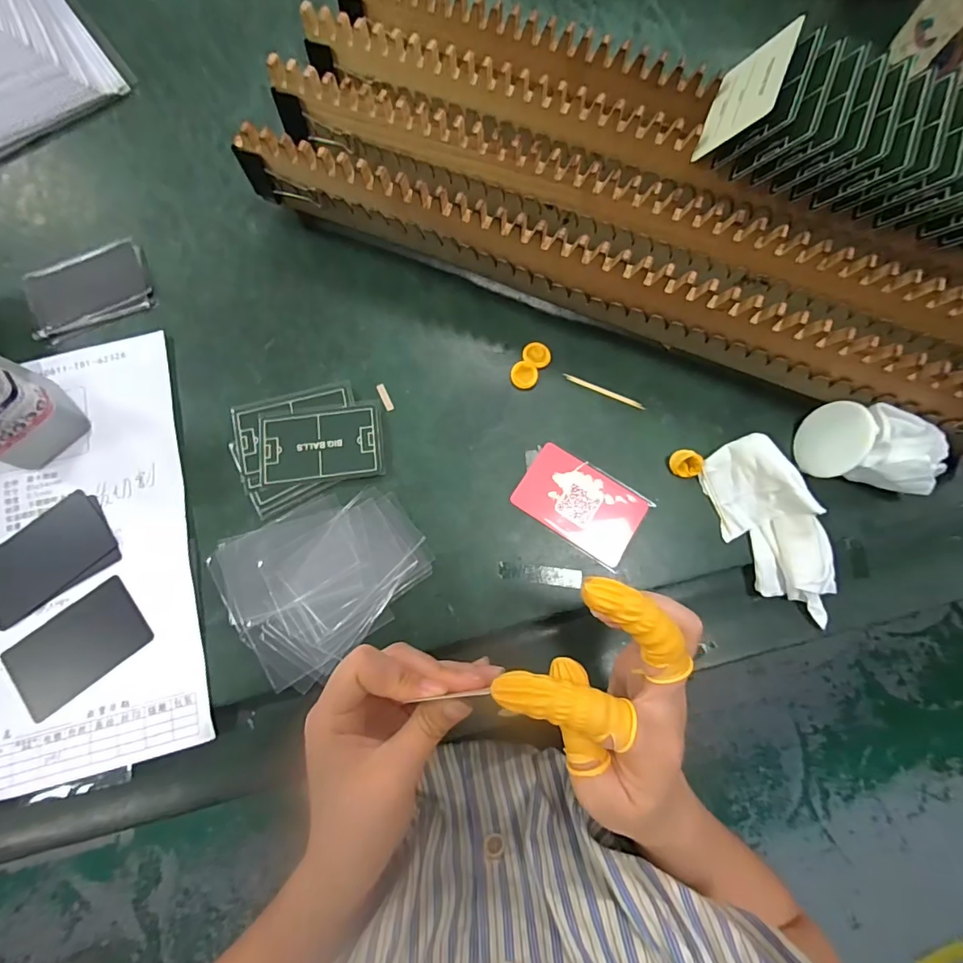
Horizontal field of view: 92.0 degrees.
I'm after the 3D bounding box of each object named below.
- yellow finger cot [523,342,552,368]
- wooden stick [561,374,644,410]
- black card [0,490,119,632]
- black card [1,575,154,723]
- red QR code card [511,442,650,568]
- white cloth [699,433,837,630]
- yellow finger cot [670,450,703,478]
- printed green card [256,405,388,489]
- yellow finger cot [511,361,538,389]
[{"bbox_3d":[0.044,-0.097,0.356,0.020,0.004,0.020,30,77,6],"label":"yellow finger cot"},{"bbox_3d":[0.092,-0.068,0.350,0.064,0.004,0.005,25,77,5],"label":"wooden stick"},{"bbox_3d":[-0.301,0.052,0.318,0.087,0.004,0.054,-40,80,-10],"label":"black card"},{"bbox_3d":[-0.273,0.111,0.315,0.088,0.004,0.056,-38,79,-7],"label":"black card"},{"bbox_3d":[0.071,0.016,0.333,0.087,0.004,0.054,33,81,5],"label":"red QR code card"},{"bbox_3d":[0.201,0.034,0.310,0.053,0.040,0.134,-28,78,-8],"label":"white cloth"},{"bbox_3d":[0.146,-0.013,0.331,0.016,0.017,0.020,-29,78,-8],"label":"yellow finger cot"},{"bbox_3d":[-0.115,-0.027,0.336,0.085,0.004,0.053,-6,76,-3],"label":"printed green card"},{"bbox_3d":[0.032,-0.081,0.351,0.020,0.004,0.021,2,76,-1],"label":"yellow finger cot"}]

